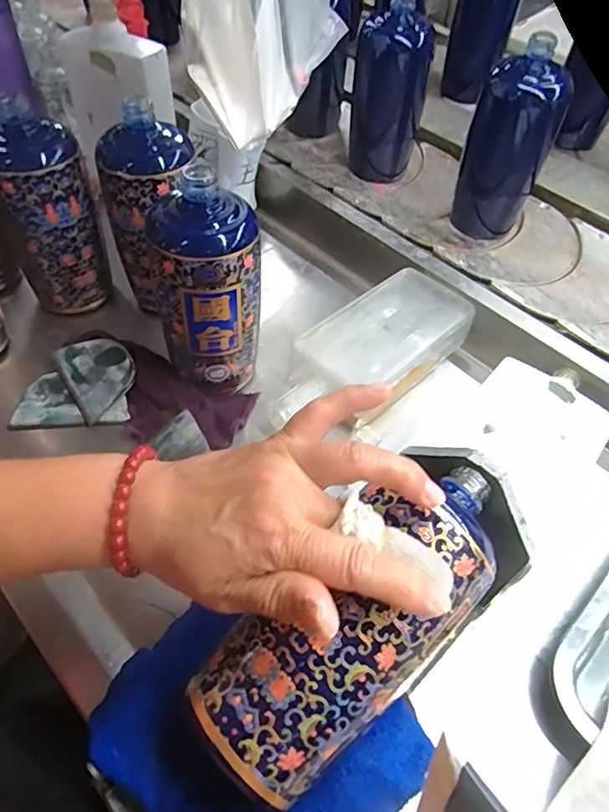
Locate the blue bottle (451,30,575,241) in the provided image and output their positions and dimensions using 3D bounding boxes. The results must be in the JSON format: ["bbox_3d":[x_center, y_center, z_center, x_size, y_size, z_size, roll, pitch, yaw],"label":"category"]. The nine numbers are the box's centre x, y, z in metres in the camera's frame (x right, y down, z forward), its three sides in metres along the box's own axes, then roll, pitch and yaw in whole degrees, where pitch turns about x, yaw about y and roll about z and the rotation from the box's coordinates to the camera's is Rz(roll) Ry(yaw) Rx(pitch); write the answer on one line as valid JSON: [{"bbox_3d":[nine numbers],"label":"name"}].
[{"bbox_3d":[0.213,-0.270,0.568,0.064,0.174,0.057,-18,57,-15],"label":"blue bottle"}]

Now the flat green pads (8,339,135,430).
[{"bbox_3d":[-0.200,-0.019,0.473,0.095,0.017,0.079,-6,67,-2],"label":"flat green pads"}]

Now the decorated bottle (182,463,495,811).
[{"bbox_3d":[0.032,0.104,0.278,0.191,0.071,0.073,-39,64,-15],"label":"decorated bottle"}]

